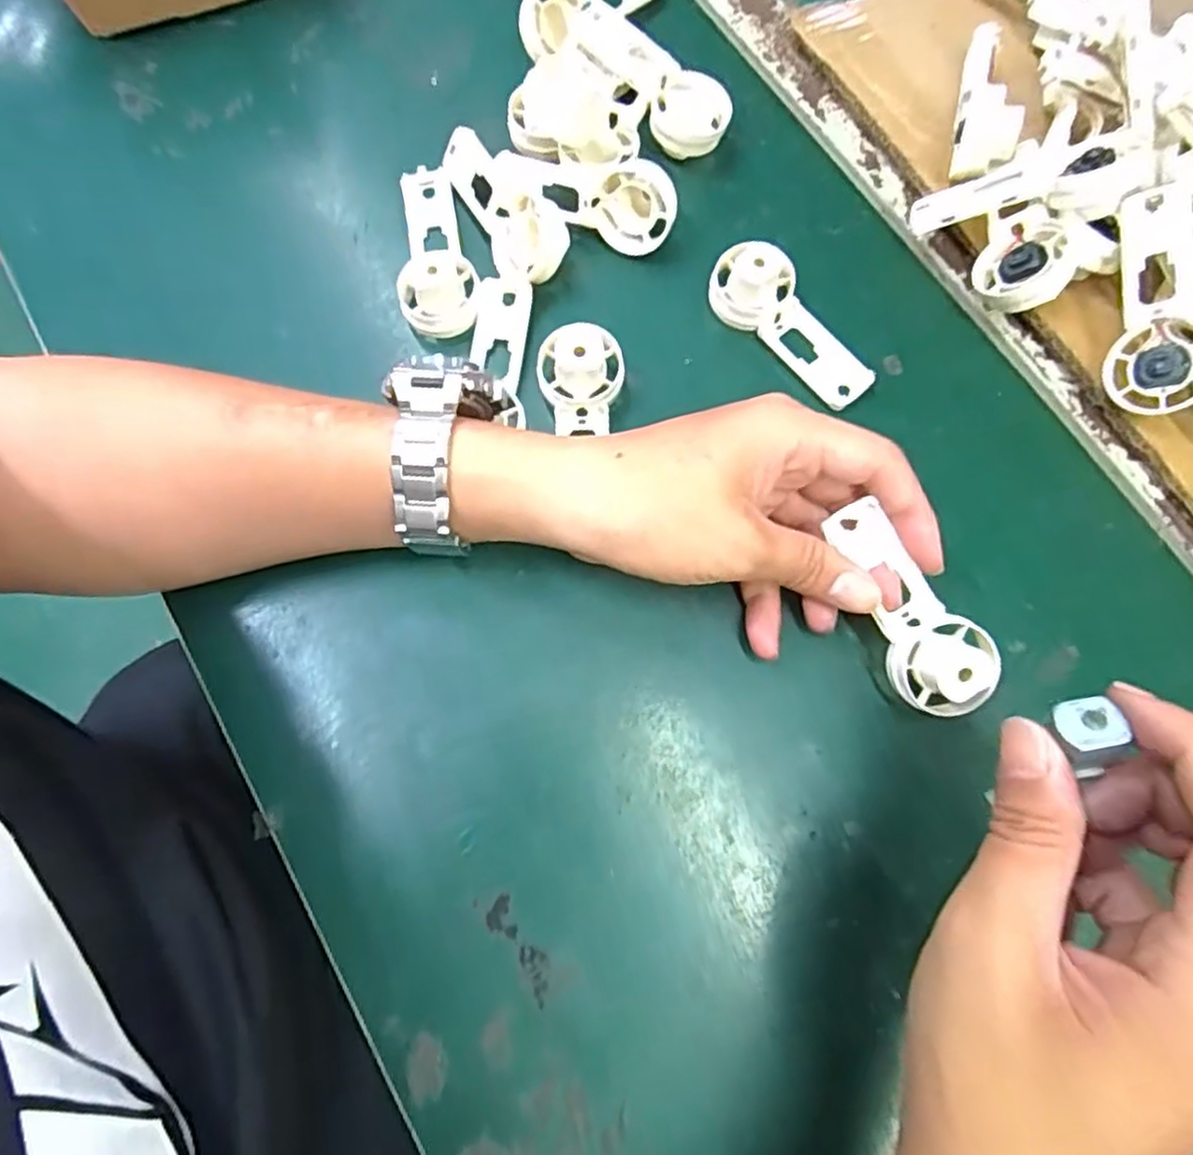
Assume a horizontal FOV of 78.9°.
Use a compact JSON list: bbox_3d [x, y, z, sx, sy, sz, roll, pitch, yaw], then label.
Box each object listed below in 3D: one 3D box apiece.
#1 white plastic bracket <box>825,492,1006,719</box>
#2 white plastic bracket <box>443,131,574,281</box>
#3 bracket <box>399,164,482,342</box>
[{"bbox_3d":[0.126,0.012,0.288,0.036,0.022,0.088,-27,82,-7],"label":"white plastic bracket"},{"bbox_3d":[-0.045,-0.185,0.360,0.034,0.028,0.089,-28,76,-7],"label":"white plastic bracket"},{"bbox_3d":[-0.082,-0.163,0.357,0.037,0.024,0.093,-14,75,-3],"label":"bracket"}]

